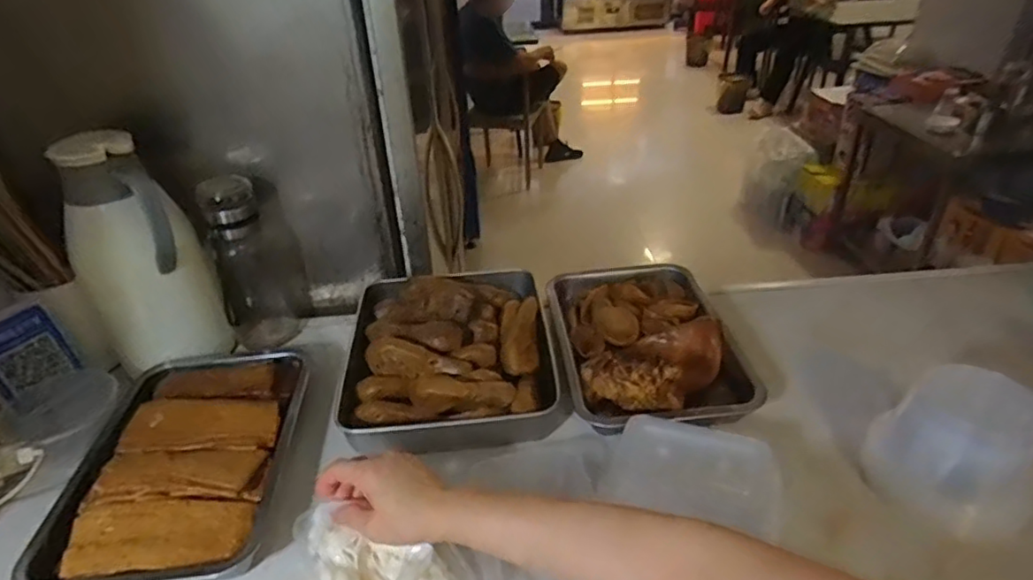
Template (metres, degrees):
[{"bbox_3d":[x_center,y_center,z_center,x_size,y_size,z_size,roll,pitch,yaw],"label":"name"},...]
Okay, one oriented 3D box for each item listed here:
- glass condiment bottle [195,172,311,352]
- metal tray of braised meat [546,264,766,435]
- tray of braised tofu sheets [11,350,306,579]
[{"bbox_3d":[-0.350,-0.034,0.828,0.104,0.230,0.086,-11,34,-12],"label":"glass condiment bottle"},{"bbox_3d":[0.163,0.068,0.791,0.216,0.054,0.295,-6,33,-4],"label":"metal tray of braised meat"},{"bbox_3d":[-0.346,0.168,0.651,0.208,0.058,0.296,-6,33,-4],"label":"tray of braised tofu sheets"}]

